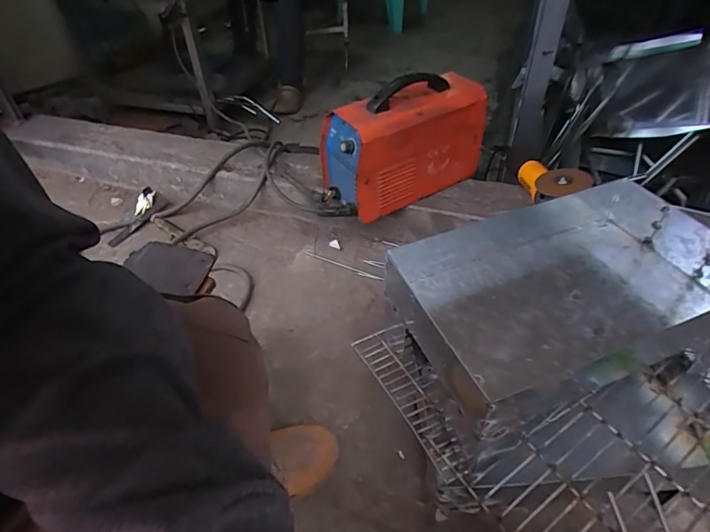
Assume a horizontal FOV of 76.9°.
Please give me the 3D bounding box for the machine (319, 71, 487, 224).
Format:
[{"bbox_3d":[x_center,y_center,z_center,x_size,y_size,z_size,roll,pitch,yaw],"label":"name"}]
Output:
[{"bbox_3d":[0.102,-0.264,0.942,0.317,0.214,0.159,-24,48,-22],"label":"machine"}]

